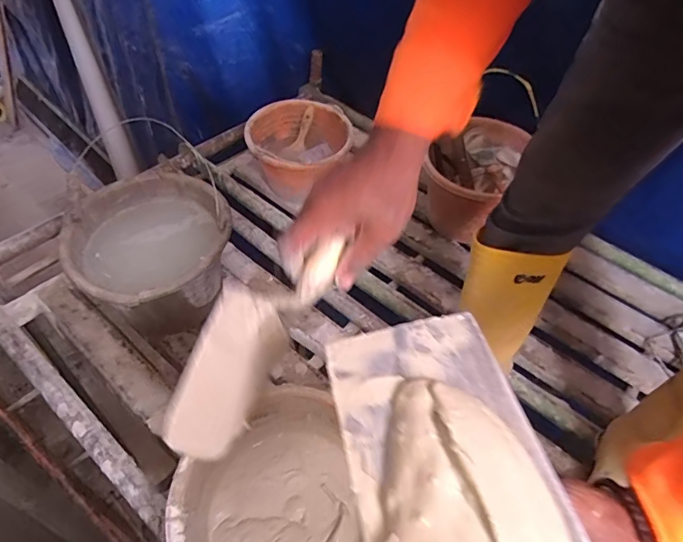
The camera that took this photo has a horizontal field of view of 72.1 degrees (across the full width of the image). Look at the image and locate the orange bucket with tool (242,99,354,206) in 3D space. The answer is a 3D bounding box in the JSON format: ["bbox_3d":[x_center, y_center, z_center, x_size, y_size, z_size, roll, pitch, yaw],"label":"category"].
[{"bbox_3d":[-0.106,-0.284,1.153,0.233,0.174,0.218,3,48,-3],"label":"orange bucket with tool"}]

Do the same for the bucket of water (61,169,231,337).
[{"bbox_3d":[-0.334,-0.008,0.867,0.256,0.213,0.272,3,48,-3],"label":"bucket of water"}]

